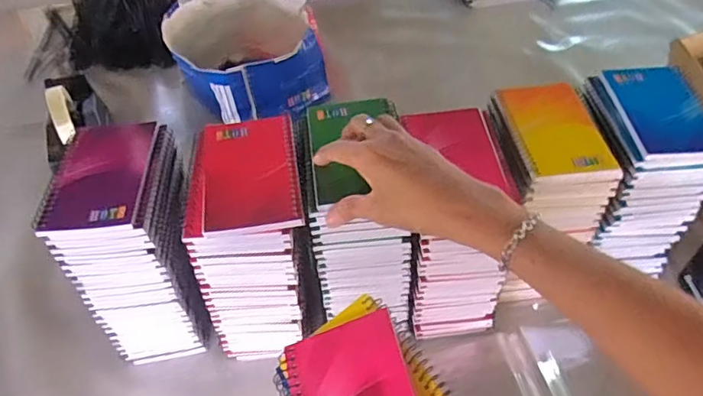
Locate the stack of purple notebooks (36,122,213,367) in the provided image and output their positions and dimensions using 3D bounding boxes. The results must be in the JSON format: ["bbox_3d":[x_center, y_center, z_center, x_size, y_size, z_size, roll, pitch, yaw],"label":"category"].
[{"bbox_3d":[-0.219,0.051,0.564,0.099,0.232,0.132,-7,49,-4],"label":"stack of purple notebooks"}]

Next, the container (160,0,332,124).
[{"bbox_3d":[-0.170,-0.236,0.879,0.220,0.125,0.242,-1,49,1],"label":"container"}]

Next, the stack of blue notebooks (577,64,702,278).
[{"bbox_3d":[0.307,-0.027,0.608,0.100,0.185,0.145,-6,49,-3],"label":"stack of blue notebooks"}]

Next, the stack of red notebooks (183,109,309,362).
[{"bbox_3d":[-0.099,0.045,0.562,0.102,0.210,0.140,-7,49,-4],"label":"stack of red notebooks"}]

